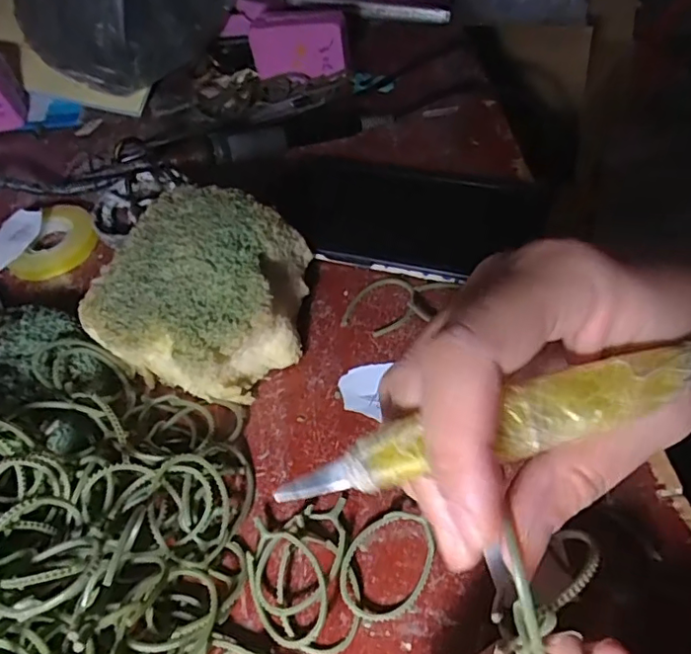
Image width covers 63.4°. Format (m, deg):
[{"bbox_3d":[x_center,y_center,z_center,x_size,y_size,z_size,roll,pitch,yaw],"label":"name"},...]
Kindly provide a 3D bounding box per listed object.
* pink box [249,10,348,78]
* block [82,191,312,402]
[{"bbox_3d":[-0.034,-0.217,0.428,0.070,0.044,0.022,2,54,8],"label":"pink box"},{"bbox_3d":[-0.070,-0.017,0.289,0.098,0.049,0.100,15,57,16],"label":"block"}]

